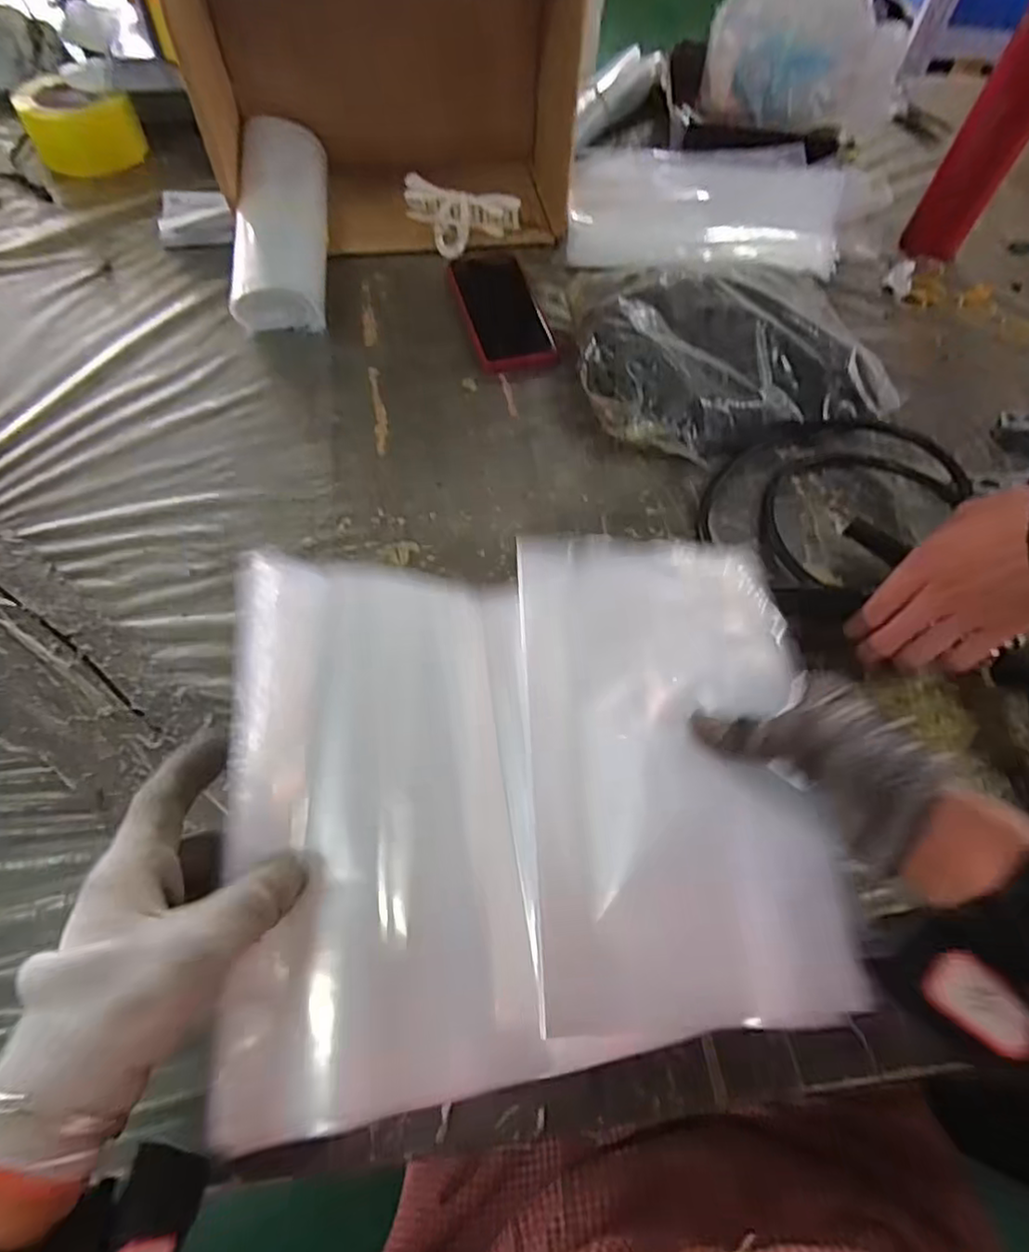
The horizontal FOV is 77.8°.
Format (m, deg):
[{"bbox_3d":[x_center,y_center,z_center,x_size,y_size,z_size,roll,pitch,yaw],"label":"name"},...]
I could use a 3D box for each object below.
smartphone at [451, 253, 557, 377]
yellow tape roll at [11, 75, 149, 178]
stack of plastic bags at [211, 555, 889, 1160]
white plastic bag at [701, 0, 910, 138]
[{"bbox_3d":[-0.014,-0.322,0.650,0.077,0.007,0.181,-12,60,-10],"label":"smartphone"},{"bbox_3d":[-0.514,-0.603,0.762,0.121,0.060,0.123,-16,61,-13],"label":"yellow tape roll"},{"bbox_3d":[0.008,0.076,0.338,0.283,0.066,0.271,-4,59,-6],"label":"stack of plastic bags"},{"bbox_3d":[0.339,-0.666,0.742,0.152,0.134,0.195,-12,61,-11],"label":"white plastic bag"}]

